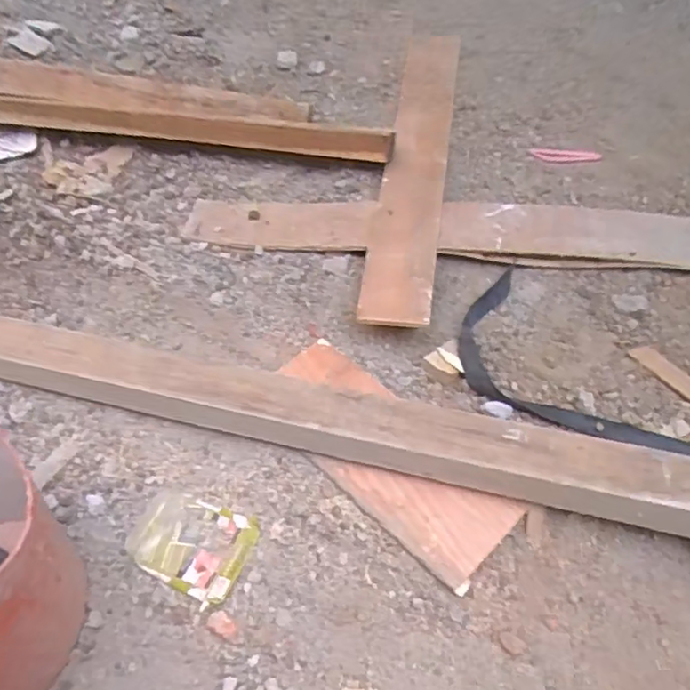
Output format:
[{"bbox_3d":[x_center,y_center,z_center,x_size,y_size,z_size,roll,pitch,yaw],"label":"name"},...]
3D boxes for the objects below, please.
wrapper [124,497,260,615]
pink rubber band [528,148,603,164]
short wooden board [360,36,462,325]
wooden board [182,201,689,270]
[{"bbox_3d":[-0.148,0.189,0.606,0.115,0.009,0.085,17,57,16],"label":"wrapper"},{"bbox_3d":[0.326,-0.279,0.941,0.101,0.004,0.029,6,54,9],"label":"pink rubber band"},{"bbox_3d":[0.109,-0.292,0.938,0.087,0.020,0.698,3,49,11],"label":"short wooden board"},{"bbox_3d":[0.134,-0.153,0.833,0.685,0.029,0.107,4,54,7],"label":"wooden board"}]

